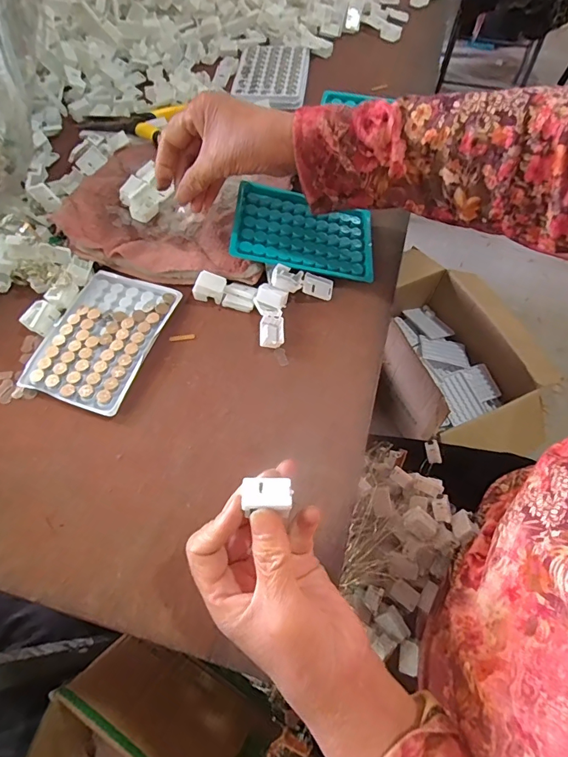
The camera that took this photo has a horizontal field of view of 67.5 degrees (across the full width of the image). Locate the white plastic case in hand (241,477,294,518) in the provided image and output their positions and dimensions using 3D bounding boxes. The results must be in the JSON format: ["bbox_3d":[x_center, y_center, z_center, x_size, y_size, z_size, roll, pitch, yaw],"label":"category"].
[{"bbox_3d":[-0.009,0.065,0.234,0.027,0.010,0.022,1,37,-2],"label":"white plastic case in hand"}]

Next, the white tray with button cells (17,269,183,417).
[{"bbox_3d":[-0.158,-0.039,0.369,0.092,0.005,0.129,18,65,10],"label":"white tray with button cells"}]

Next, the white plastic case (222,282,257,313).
[{"bbox_3d":[-0.039,-0.074,0.384,0.029,0.012,0.024,17,64,9],"label":"white plastic case"}]

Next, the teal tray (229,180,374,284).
[{"bbox_3d":[0.020,-0.139,0.401,0.133,0.004,0.092,11,63,-7],"label":"teal tray"}]

